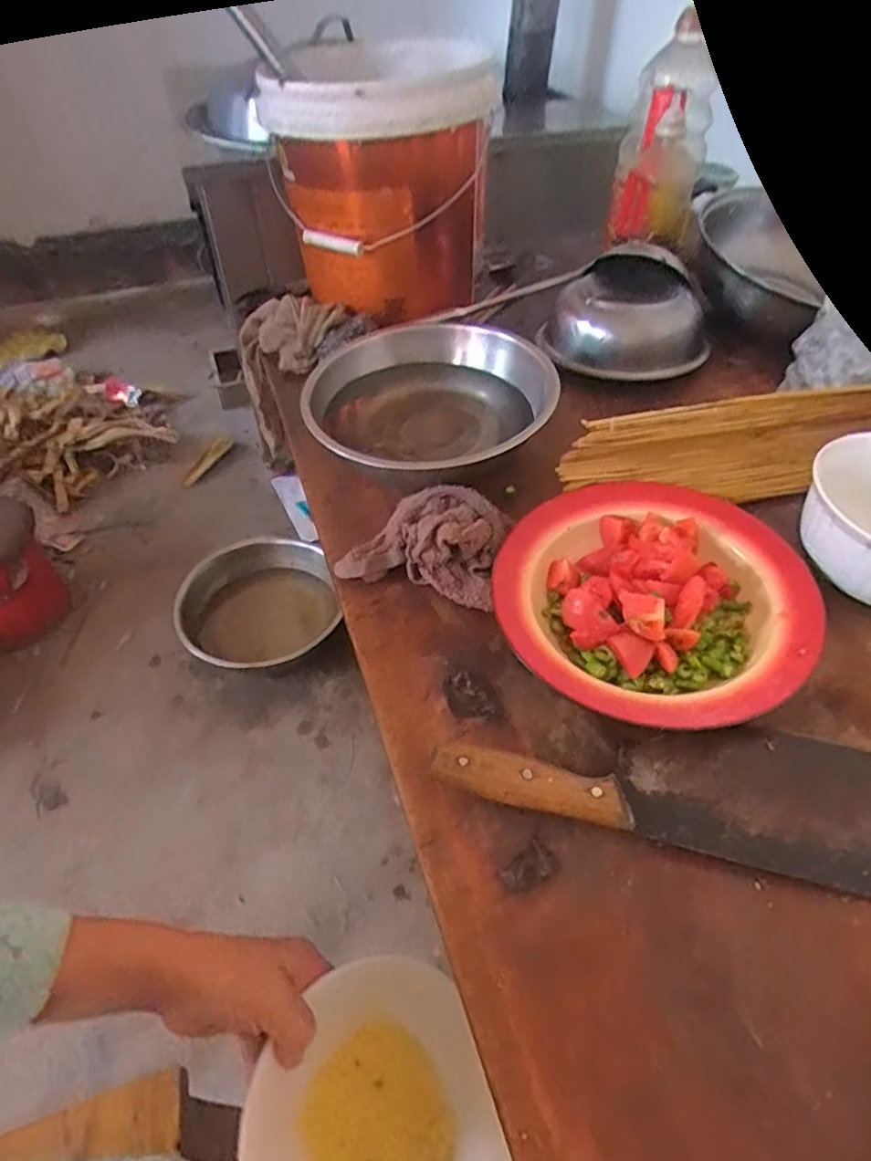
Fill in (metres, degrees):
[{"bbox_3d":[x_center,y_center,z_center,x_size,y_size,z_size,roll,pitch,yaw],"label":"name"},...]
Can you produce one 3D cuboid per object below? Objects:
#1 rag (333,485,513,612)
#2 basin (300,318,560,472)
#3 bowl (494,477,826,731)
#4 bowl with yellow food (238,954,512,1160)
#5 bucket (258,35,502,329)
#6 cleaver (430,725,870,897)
[{"bbox_3d":[-0.008,-0.035,0.521,0.130,0.051,0.089,12,49,12],"label":"rag"},{"bbox_3d":[-0.005,-0.158,0.582,0.221,0.077,0.190,-6,47,-5],"label":"basin"},{"bbox_3d":[0.166,0.009,0.473,0.222,0.044,0.211,-1,47,1],"label":"bowl"},{"bbox_3d":[-0.032,0.315,0.366,0.142,0.056,0.150,-16,49,-13],"label":"bowl with yellow food"},{"bbox_3d":[-0.050,-0.414,0.667,0.215,0.223,0.204,-3,47,-1],"label":"bucket"},{"bbox_3d":[0.161,0.125,0.394,0.306,0.022,0.086,10,48,11],"label":"cleaver"}]

